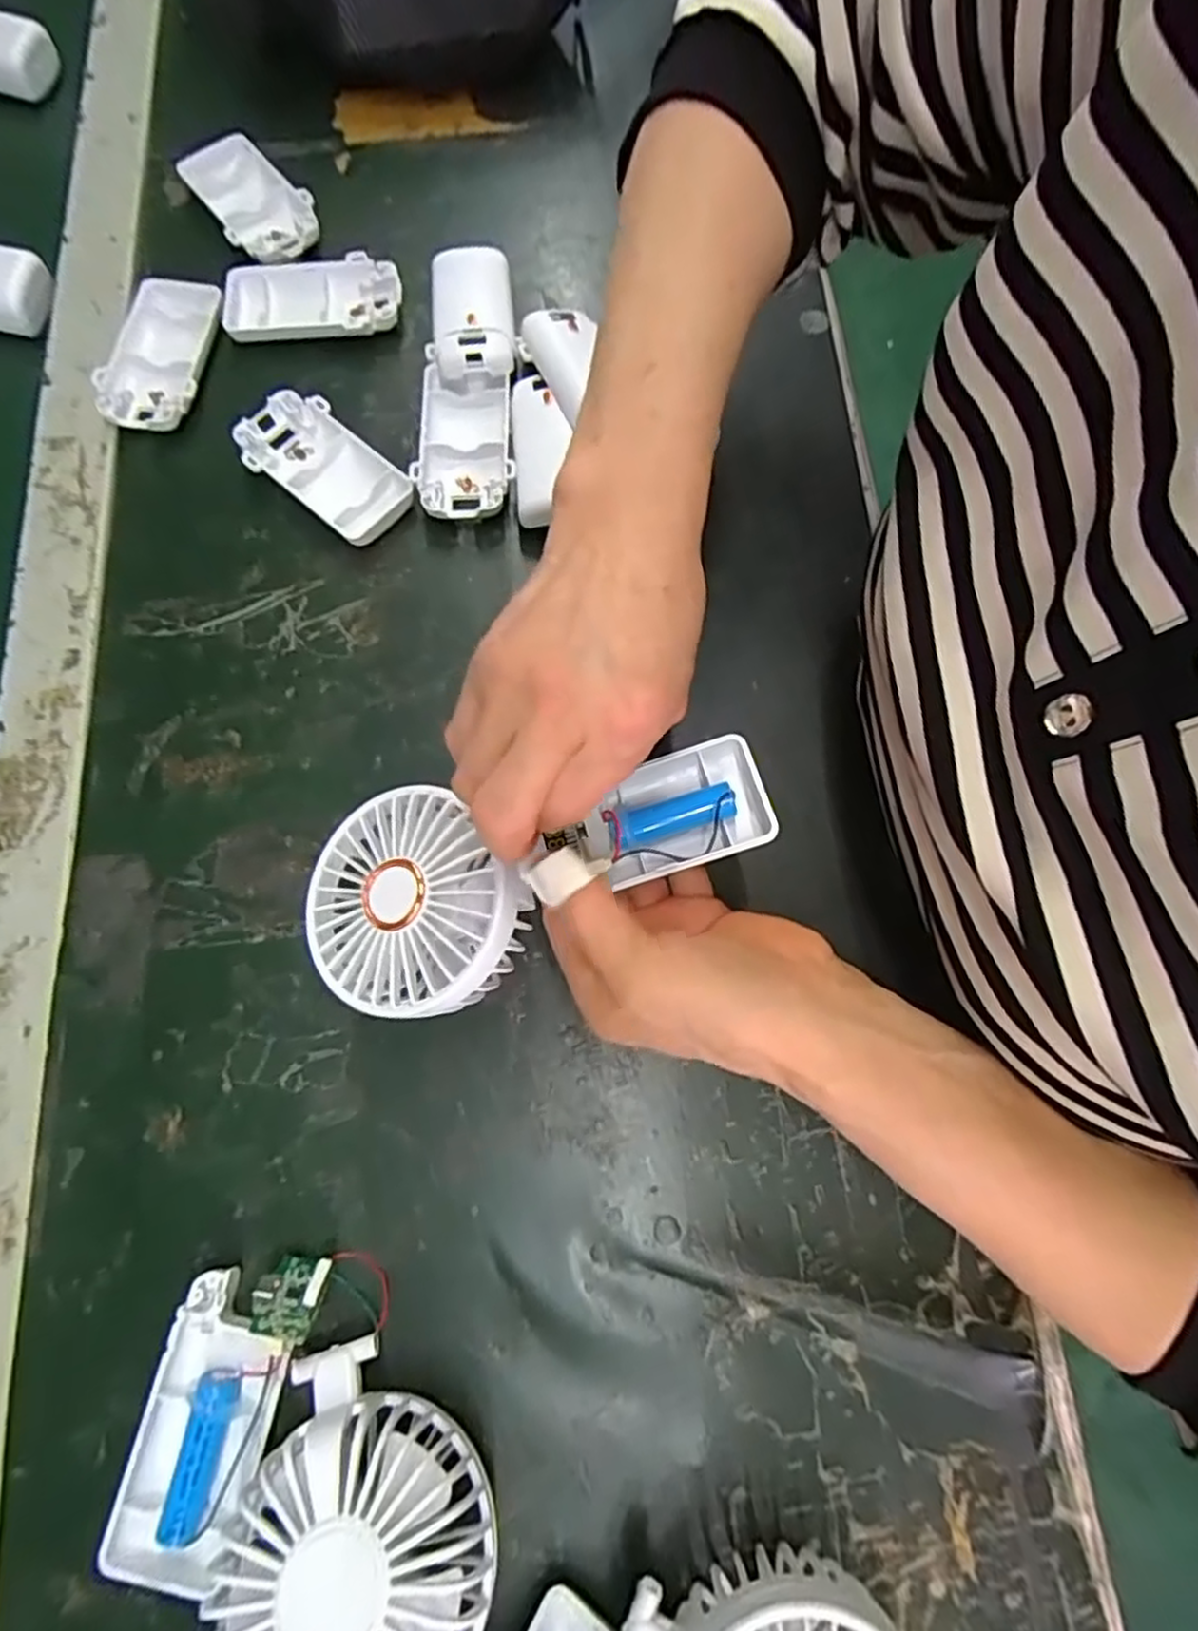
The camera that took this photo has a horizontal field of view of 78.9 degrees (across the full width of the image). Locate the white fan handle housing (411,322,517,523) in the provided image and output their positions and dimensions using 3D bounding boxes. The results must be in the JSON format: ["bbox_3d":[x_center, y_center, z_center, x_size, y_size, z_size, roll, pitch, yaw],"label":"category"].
[{"bbox_3d":[-0.069,-0.200,0.376,0.048,0.026,0.100,-2,75,-2],"label":"white fan handle housing"}]

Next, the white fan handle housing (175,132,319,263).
[{"bbox_3d":[-0.203,-0.362,0.425,0.048,0.013,0.098,-35,78,-10],"label":"white fan handle housing"}]

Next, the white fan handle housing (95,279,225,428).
[{"bbox_3d":[-0.234,-0.249,0.391,0.050,0.013,0.092,7,74,0],"label":"white fan handle housing"}]

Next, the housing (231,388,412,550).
[{"bbox_3d":[-0.141,-0.179,0.373,0.093,0.014,0.048,41,77,9],"label":"housing"}]

